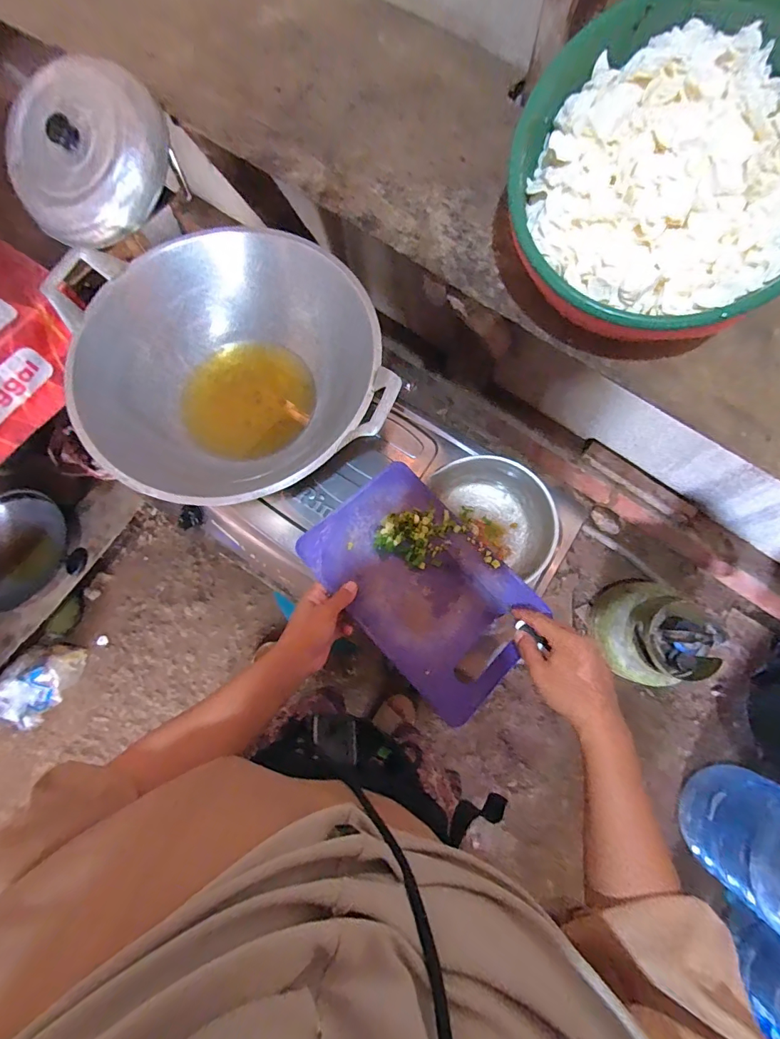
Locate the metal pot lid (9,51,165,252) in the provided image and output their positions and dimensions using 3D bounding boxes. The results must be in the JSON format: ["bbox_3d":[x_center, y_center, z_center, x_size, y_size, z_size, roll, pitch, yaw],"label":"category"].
[{"bbox_3d":[-0.449,-0.539,0.620,0.223,0.048,0.241,1,100,6],"label":"metal pot lid"}]

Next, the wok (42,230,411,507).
[{"bbox_3d":[-0.227,-0.211,0.631,0.423,0.183,0.397,0,74,0],"label":"wok"}]

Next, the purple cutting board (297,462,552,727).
[{"bbox_3d":[0.041,0.077,0.525,0.182,0.014,0.282,-41,78,-17],"label":"purple cutting board"}]

